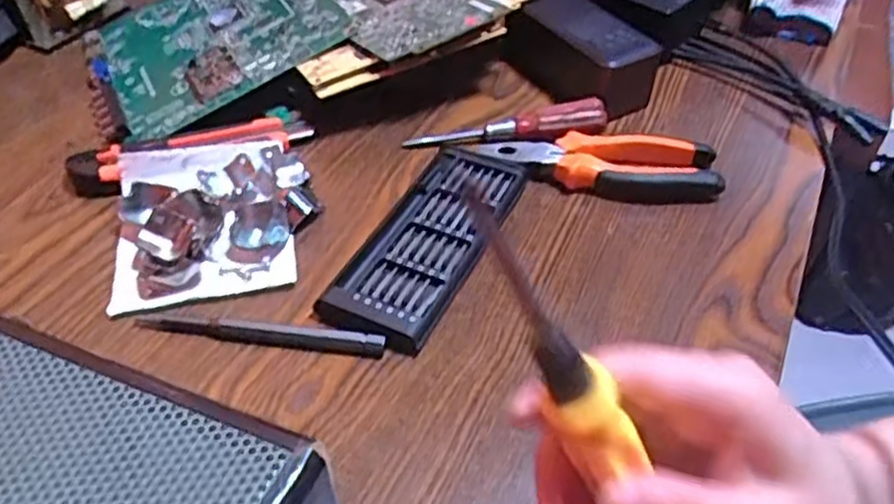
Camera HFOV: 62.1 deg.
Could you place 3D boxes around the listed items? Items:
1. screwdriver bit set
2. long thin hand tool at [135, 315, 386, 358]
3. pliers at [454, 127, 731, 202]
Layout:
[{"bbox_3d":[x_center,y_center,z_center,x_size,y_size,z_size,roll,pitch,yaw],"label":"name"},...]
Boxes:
[{"bbox_3d":[-0.012,-0.008,0.449,0.067,0.022,0.161,18,47,18],"label":"screwdriver bit set"},{"bbox_3d":[-0.101,0.044,0.401,0.134,0.013,0.011,4,45,5],"label":"long thin hand tool"},{"bbox_3d":[0.099,-0.062,0.498,0.161,0.018,0.046,4,45,5],"label":"pliers"}]

